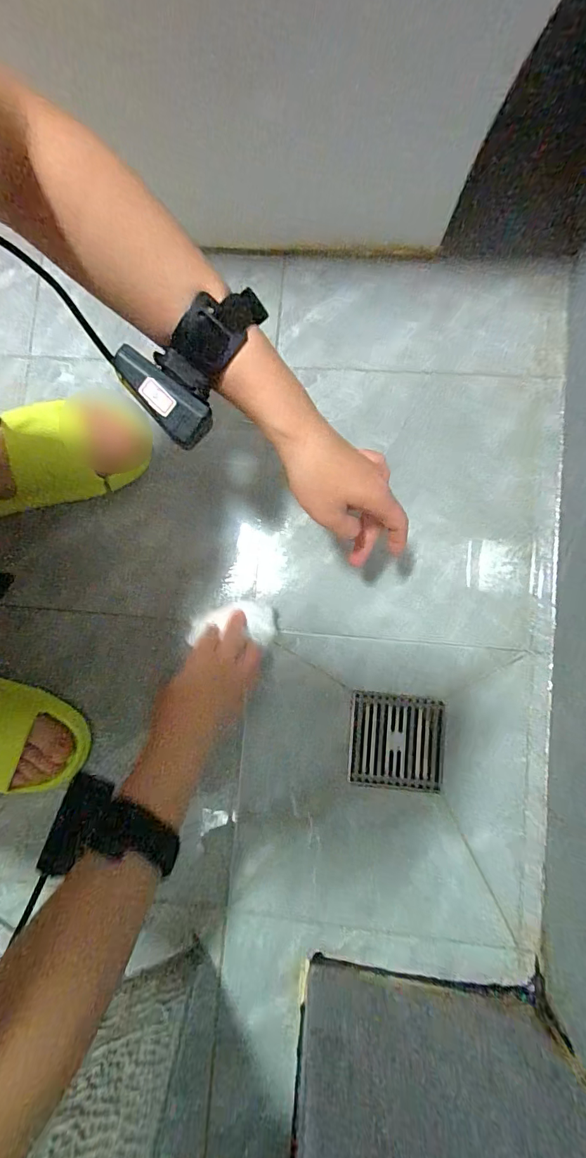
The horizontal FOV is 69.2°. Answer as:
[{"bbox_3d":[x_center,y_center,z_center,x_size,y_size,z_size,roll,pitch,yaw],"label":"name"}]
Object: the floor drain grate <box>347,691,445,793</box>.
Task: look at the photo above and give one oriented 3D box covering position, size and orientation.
[{"bbox_3d":[0.112,0.177,0.464,0.099,0.018,0.095,5,79,0],"label":"floor drain grate"}]

